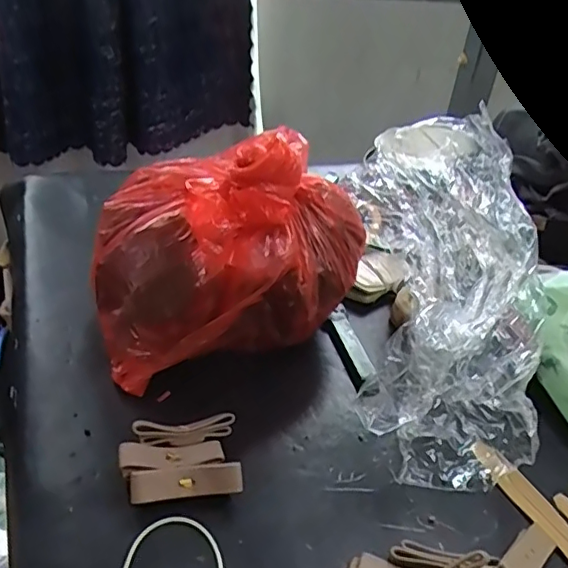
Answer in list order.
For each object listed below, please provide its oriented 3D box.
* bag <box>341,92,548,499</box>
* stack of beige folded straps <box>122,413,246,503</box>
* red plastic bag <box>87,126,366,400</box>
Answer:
[{"bbox_3d":[0.133,-0.029,0.478,0.133,0.099,0.370,5,46,-2],"label":"bag"},{"bbox_3d":[-0.067,0.115,0.367,0.071,0.027,0.052,-3,35,-12],"label":"stack of beige folded straps"},{"bbox_3d":[-0.044,-0.032,0.457,0.205,0.164,0.143,-5,36,-18],"label":"red plastic bag"}]

